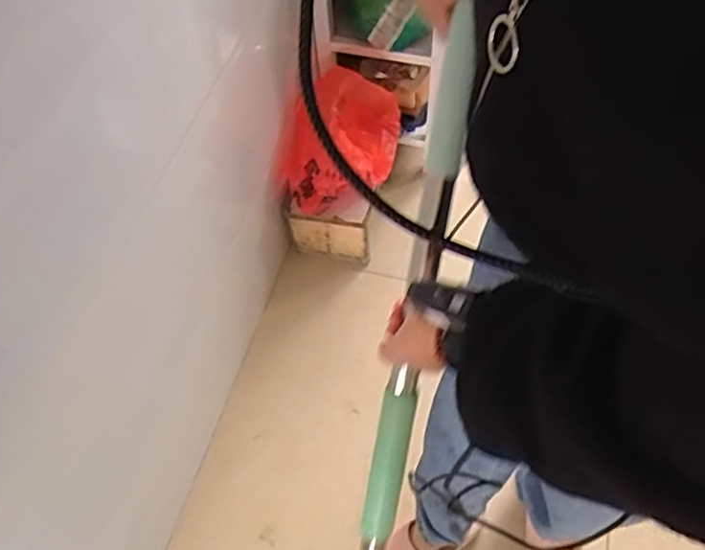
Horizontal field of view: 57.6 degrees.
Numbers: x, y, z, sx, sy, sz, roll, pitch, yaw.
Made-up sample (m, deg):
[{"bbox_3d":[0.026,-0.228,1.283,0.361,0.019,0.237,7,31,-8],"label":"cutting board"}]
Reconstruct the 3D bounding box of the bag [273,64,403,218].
[{"bbox_3d":[-0.036,-0.303,1.361,0.216,0.205,0.295,18,60,14],"label":"bag"}]

